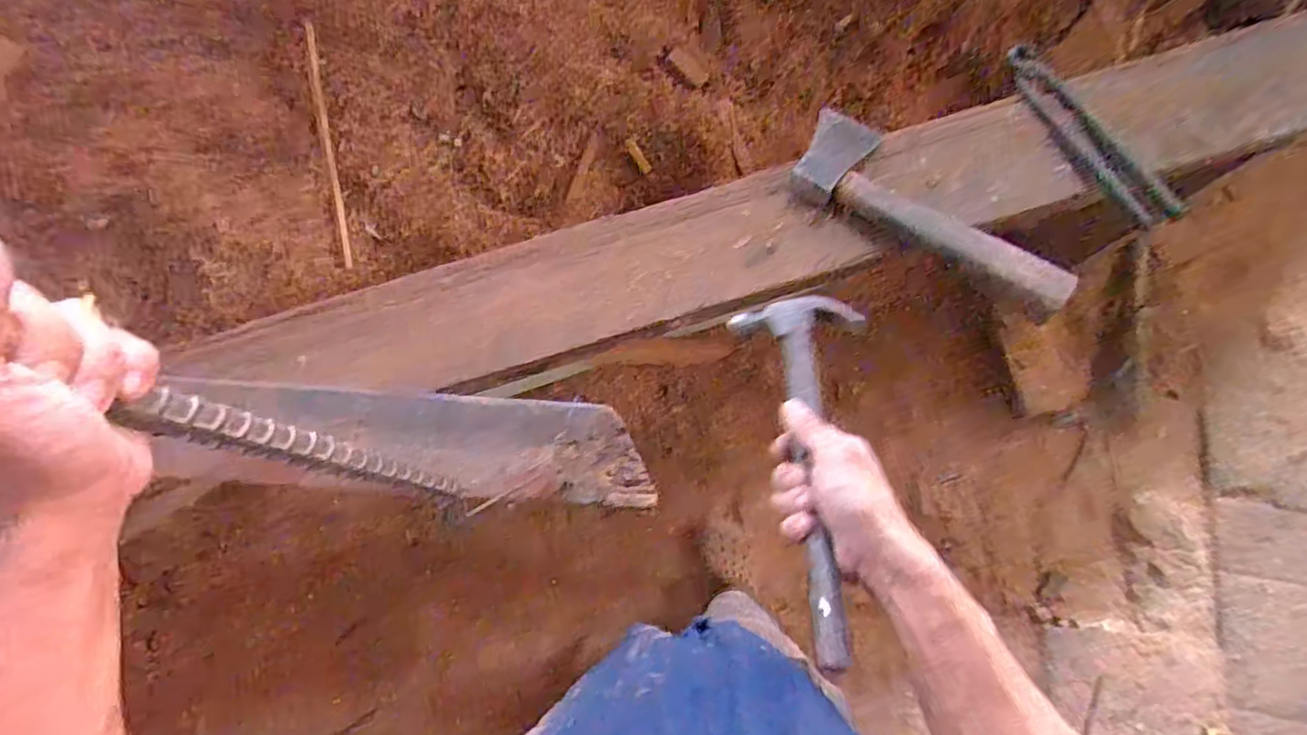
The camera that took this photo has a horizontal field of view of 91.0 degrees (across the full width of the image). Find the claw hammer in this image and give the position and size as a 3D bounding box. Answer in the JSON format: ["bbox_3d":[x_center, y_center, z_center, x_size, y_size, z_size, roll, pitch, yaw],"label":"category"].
[{"bbox_3d":[0.112,0.064,0.469,0.086,0.044,0.281,2,59,1],"label":"claw hammer"}]

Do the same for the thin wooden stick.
[{"bbox_3d":[-0.483,-0.328,0.957,0.014,0.016,0.350,-7,96,-1],"label":"thin wooden stick"}]

